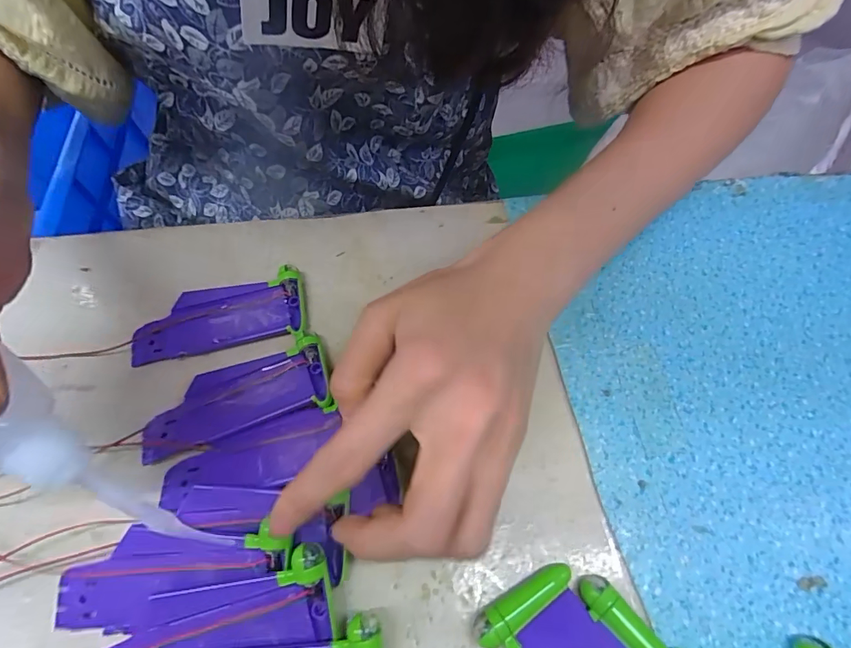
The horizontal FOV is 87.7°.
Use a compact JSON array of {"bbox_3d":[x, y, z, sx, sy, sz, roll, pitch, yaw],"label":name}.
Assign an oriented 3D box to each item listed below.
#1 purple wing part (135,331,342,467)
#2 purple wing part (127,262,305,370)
[{"bbox_3d":[-0.092,0.035,0.216,0.087,0.009,0.040,-14,61,-9],"label":"purple wing part"},{"bbox_3d":[-0.111,-0.005,0.239,0.088,0.009,0.038,-11,60,-7],"label":"purple wing part"}]

